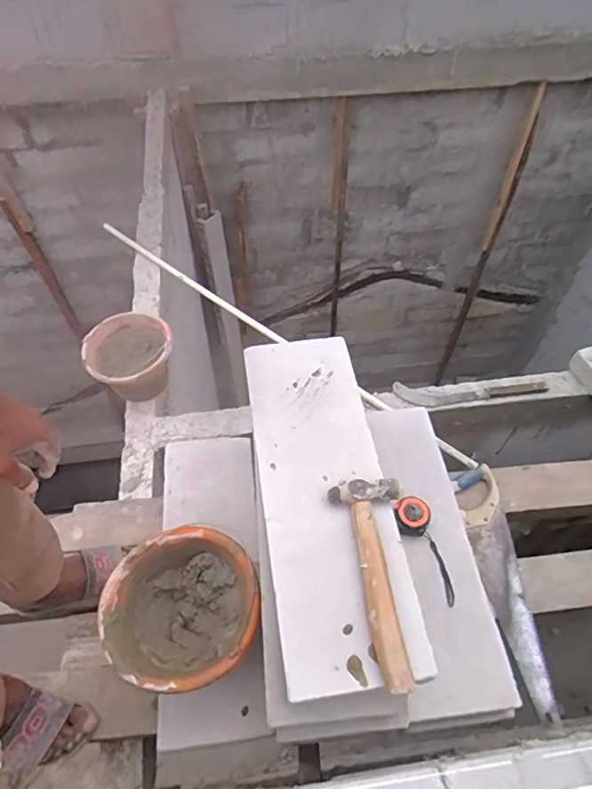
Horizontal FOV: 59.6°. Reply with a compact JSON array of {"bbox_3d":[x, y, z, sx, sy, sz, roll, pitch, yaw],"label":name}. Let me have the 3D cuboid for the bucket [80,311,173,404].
[{"bbox_3d":[-0.473,-0.100,1.499,0.238,0.183,0.224,0,54,0],"label":"bucket"}]

